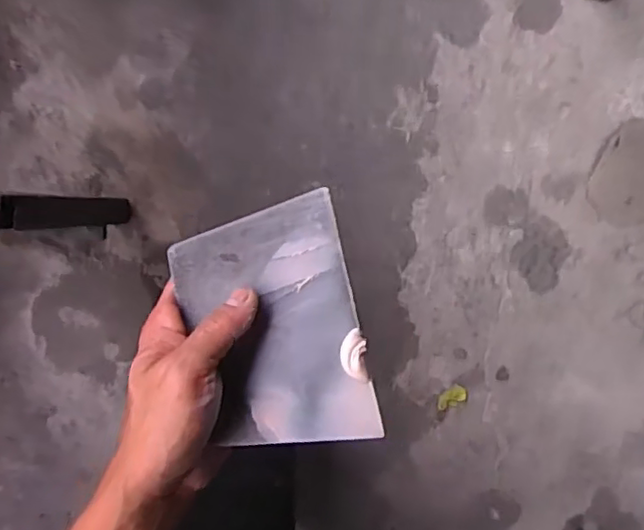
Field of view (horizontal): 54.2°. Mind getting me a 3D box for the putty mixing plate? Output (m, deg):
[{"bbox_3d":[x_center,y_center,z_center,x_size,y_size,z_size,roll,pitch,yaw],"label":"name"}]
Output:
[{"bbox_3d":[-0.026,0.035,0.355,0.092,0.008,0.136,-12,84,-7],"label":"putty mixing plate"}]

